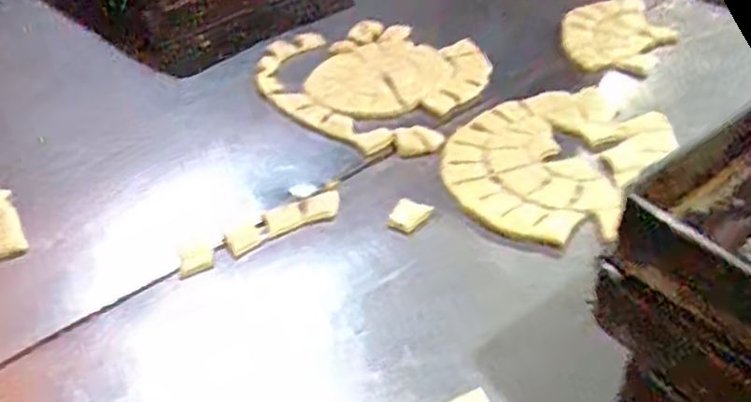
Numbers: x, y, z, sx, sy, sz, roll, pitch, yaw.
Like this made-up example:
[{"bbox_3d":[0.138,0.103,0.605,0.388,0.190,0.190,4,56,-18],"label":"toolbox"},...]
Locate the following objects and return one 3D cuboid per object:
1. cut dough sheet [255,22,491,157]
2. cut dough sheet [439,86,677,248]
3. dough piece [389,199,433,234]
[{"bbox_3d":[-0.013,-0.198,1.050,0.301,0.017,0.296,-32,48,-32],"label":"cut dough sheet"},{"bbox_3d":[0.225,-0.066,0.879,0.235,0.015,0.319,25,46,28],"label":"cut dough sheet"},{"bbox_3d":[0.038,0.017,0.798,0.037,0.008,0.047,16,43,21],"label":"dough piece"}]

